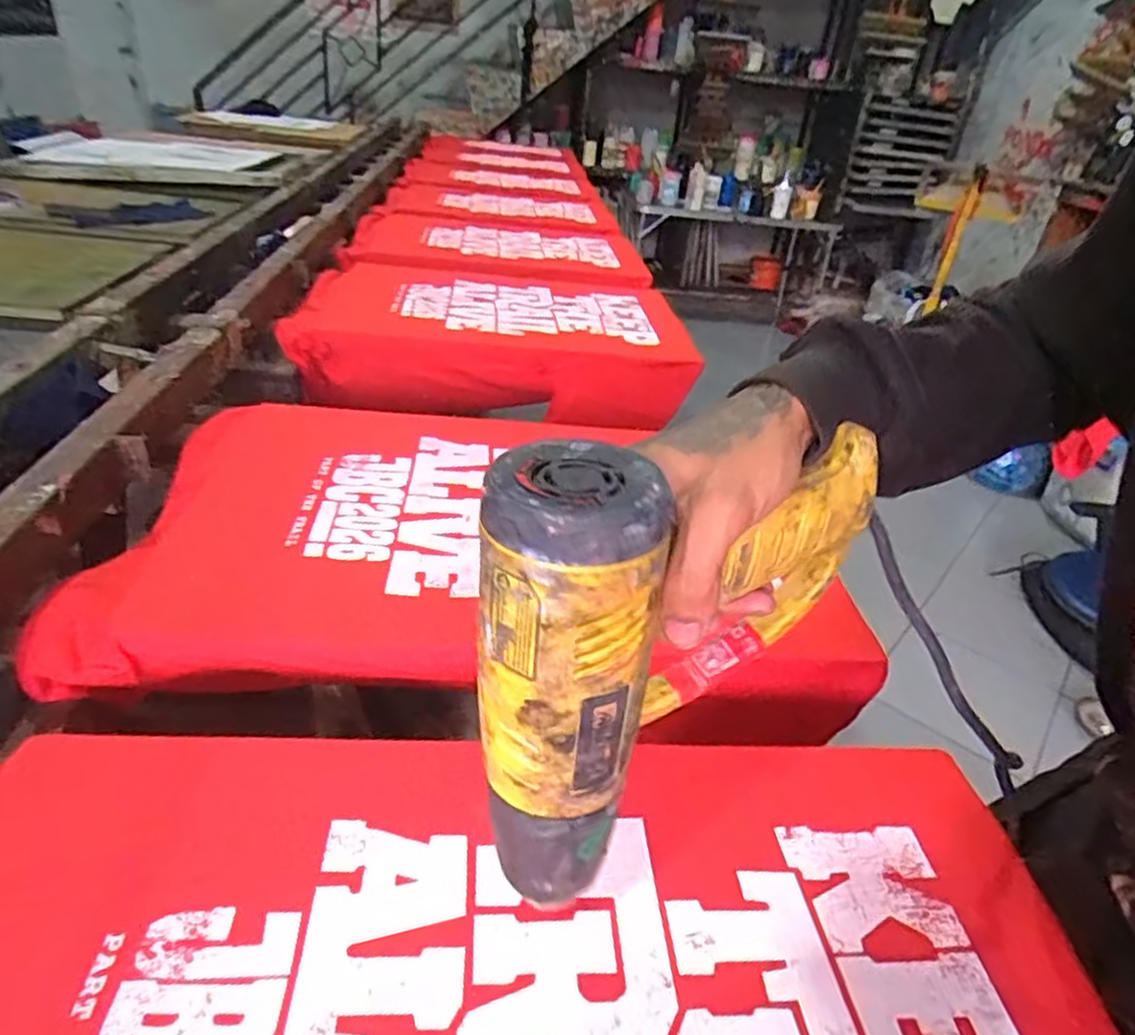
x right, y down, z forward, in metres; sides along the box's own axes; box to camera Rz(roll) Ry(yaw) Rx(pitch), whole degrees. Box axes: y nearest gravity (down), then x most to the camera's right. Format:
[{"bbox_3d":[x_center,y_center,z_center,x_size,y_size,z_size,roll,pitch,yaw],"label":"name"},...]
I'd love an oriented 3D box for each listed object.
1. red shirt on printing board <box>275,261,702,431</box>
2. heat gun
[{"bbox_3d":[-0.133,-0.321,1.285,0.657,0.119,0.468,-1,33,-11],"label":"red shirt on printing board"},{"bbox_3d":[0.043,0.048,0.329,0.179,0.169,0.085,-20,42,-36],"label":"heat gun"}]

